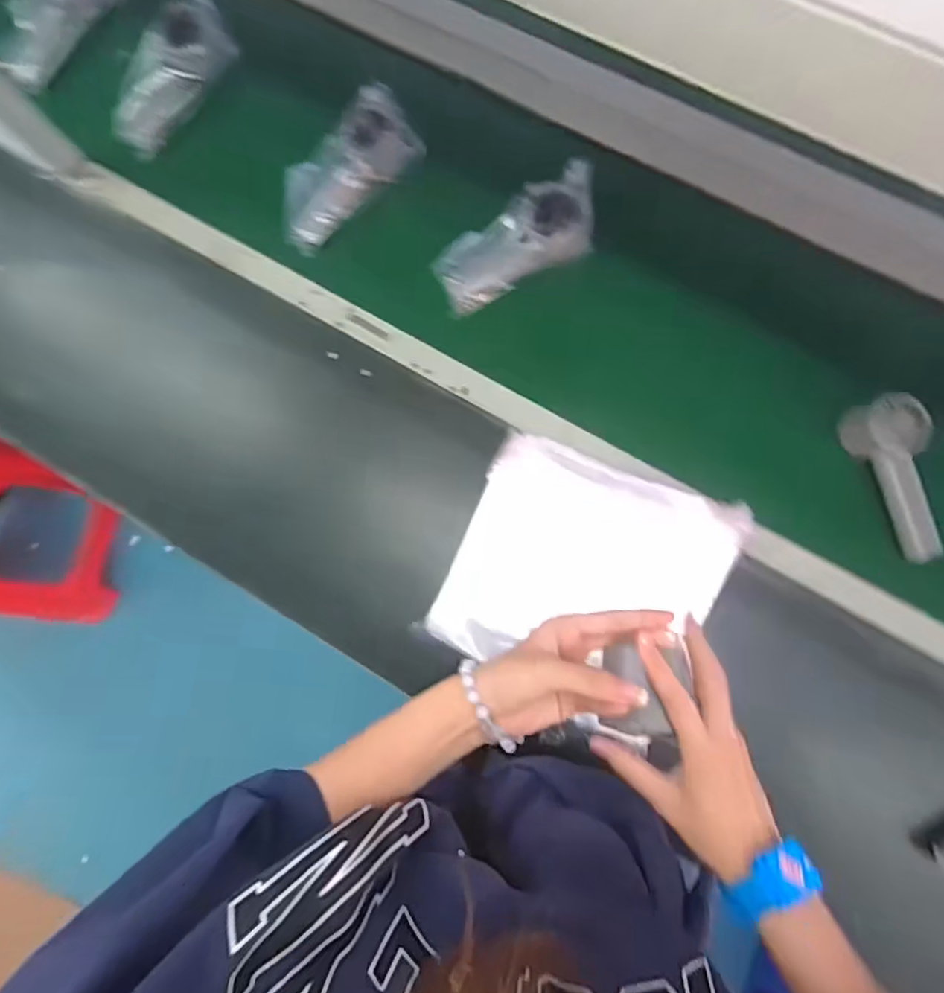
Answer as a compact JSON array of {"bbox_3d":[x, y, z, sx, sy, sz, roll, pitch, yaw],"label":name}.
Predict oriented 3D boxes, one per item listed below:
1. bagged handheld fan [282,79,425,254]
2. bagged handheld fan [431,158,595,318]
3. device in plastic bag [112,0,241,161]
[{"bbox_3d":[-0.147,-0.364,0.670,0.182,0.048,0.093,-37,82,18],"label":"bagged handheld fan"},{"bbox_3d":[0.046,-0.275,0.640,0.181,0.067,0.084,-27,83,3],"label":"bagged handheld fan"},{"bbox_3d":[-0.361,-0.496,0.704,0.060,0.067,0.182,38,89,7],"label":"device in plastic bag"}]

